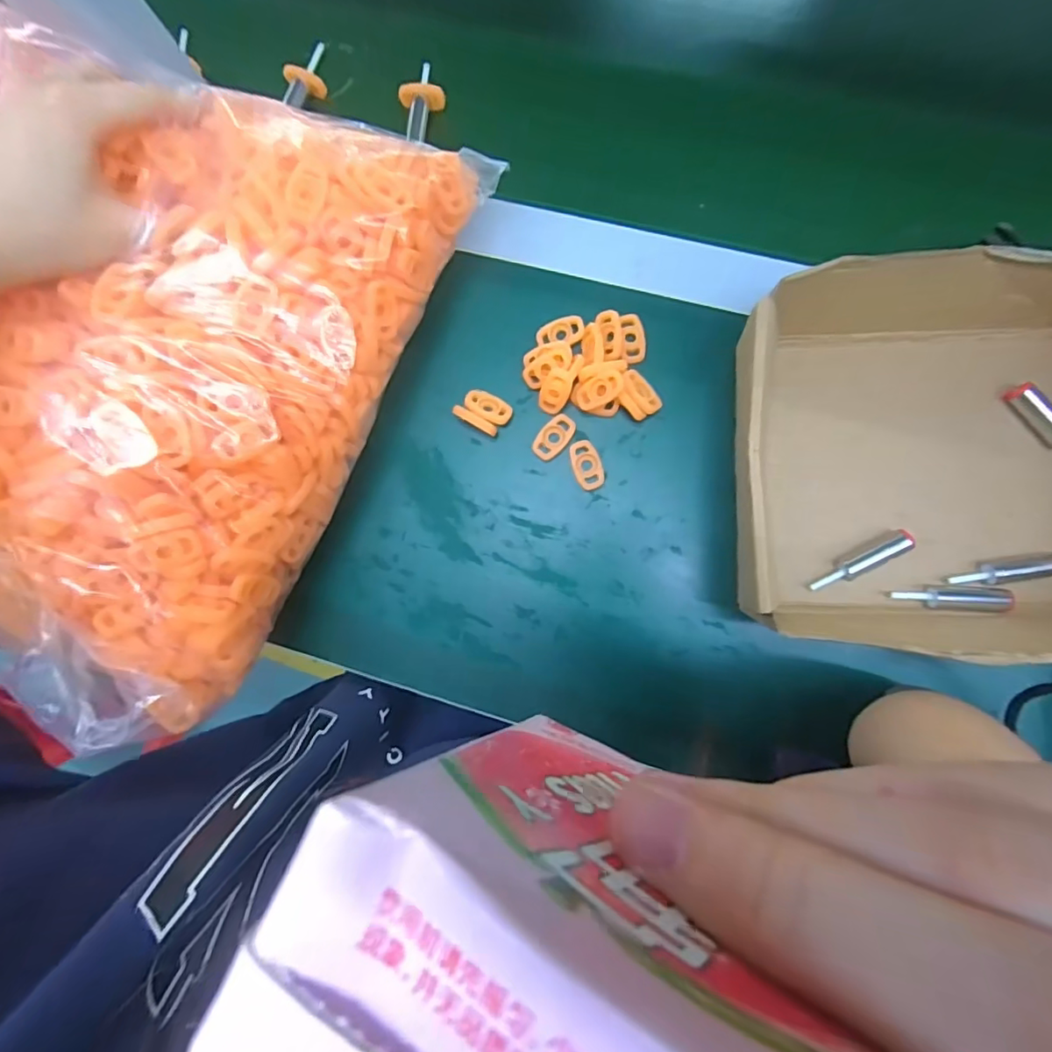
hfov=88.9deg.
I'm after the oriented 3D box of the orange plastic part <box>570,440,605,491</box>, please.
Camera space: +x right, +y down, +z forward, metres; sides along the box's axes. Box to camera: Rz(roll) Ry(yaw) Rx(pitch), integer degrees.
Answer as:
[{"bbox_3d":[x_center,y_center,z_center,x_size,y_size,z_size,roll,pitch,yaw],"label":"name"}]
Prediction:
[{"bbox_3d":[0.041,-0.040,0.354,0.018,0.005,0.033,-20,85,4],"label":"orange plastic part"}]

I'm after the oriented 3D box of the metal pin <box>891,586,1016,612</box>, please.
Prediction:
[{"bbox_3d":[0.257,0.043,0.326,0.061,0.018,0.014,2,87,6],"label":"metal pin"}]

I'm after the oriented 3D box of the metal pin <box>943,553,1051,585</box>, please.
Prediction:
[{"bbox_3d":[0.286,0.027,0.319,0.061,0.012,0.013,-14,85,19],"label":"metal pin"}]

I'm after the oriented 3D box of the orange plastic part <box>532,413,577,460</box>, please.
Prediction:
[{"bbox_3d":[0.018,-0.059,0.357,0.020,0.004,0.032,43,91,7],"label":"orange plastic part"}]

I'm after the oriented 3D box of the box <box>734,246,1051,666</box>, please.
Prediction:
[{"bbox_3d":[0.229,-0.039,0.302,0.214,0.075,0.201,-2,86,5],"label":"box"}]

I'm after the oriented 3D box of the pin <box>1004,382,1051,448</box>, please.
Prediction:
[{"bbox_3d":[0.316,-0.058,0.322,0.015,0.018,0.065,-38,84,2],"label":"pin"}]

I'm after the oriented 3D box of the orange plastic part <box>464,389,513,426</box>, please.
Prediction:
[{"bbox_3d":[-0.025,-0.080,0.360,0.032,0.004,0.019,28,70,-1],"label":"orange plastic part"}]

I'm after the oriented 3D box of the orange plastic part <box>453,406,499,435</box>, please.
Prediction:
[{"bbox_3d":[-0.034,-0.070,0.359,0.030,0.012,0.008,30,90,7],"label":"orange plastic part"}]

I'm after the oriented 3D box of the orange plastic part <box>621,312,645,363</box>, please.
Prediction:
[{"bbox_3d":[0.071,-0.124,0.355,0.017,0.004,0.032,-1,87,-11],"label":"orange plastic part"}]

